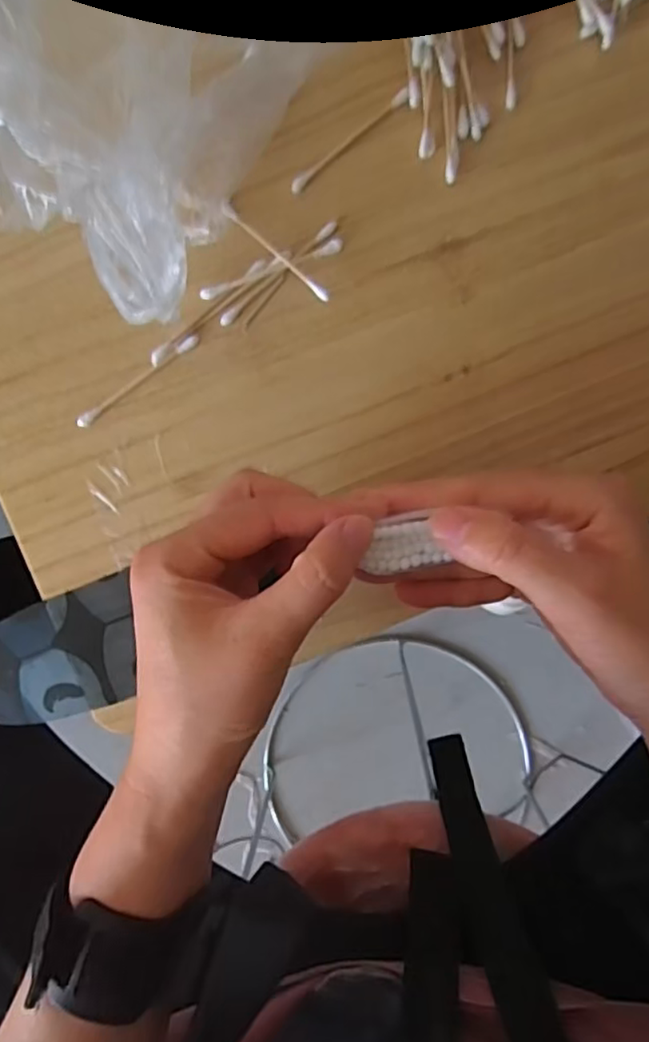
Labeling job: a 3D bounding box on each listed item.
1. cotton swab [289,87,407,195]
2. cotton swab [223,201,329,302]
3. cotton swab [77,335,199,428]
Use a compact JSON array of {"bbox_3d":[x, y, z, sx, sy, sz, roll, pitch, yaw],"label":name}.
[{"bbox_3d":[0.012,-0.181,0.293,0.069,0.004,0.006,-37,89,3],"label":"cotton swab"},{"bbox_3d":[-0.024,-0.129,0.296,0.068,0.006,0.005,43,93,2],"label":"cotton swab"},{"bbox_3d":[-0.092,-0.069,0.304,0.072,0.005,0.006,-35,89,3],"label":"cotton swab"}]

